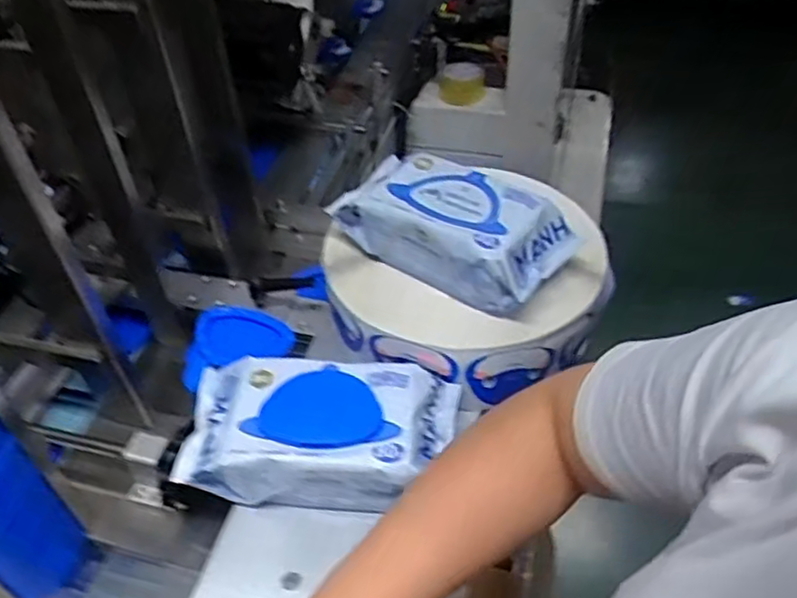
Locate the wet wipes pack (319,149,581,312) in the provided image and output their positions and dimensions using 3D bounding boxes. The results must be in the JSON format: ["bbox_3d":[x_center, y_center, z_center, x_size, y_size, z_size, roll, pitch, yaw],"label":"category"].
[{"bbox_3d":[0.049,-0.070,0.647,0.219,0.071,0.116,24,50,26],"label":"wet wipes pack"}]

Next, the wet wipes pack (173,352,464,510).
[{"bbox_3d":[-0.066,0.113,0.569,0.222,0.078,0.106,0,44,4],"label":"wet wipes pack"}]

